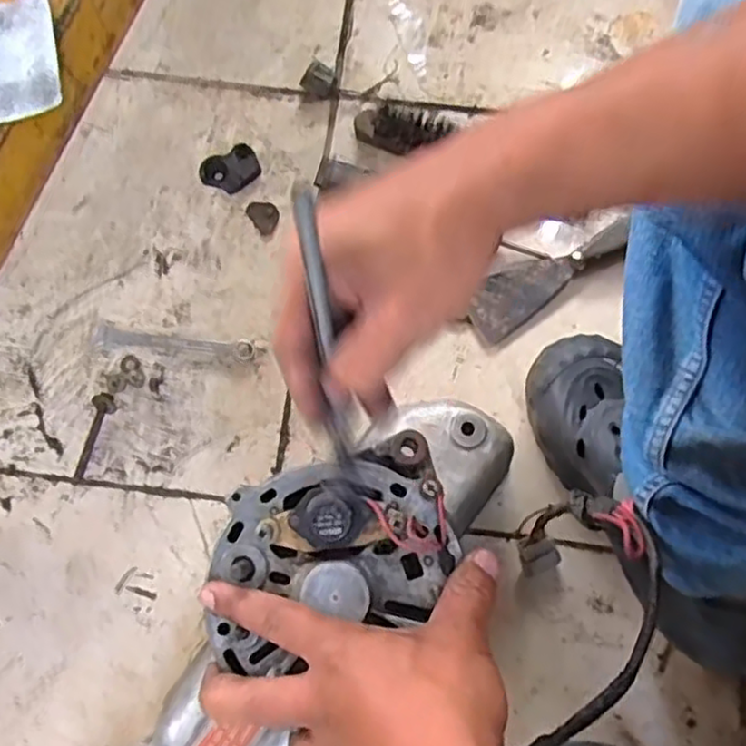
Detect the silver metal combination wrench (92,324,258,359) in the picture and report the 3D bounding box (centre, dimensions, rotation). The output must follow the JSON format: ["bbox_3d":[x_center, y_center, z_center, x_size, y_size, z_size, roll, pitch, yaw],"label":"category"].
[{"bbox_3d":[-0.180,-0.026,0.626,0.142,0.004,0.020,6,76,0],"label":"silver metal combination wrench"}]

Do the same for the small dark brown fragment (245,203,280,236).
[{"bbox_3d":[-0.103,-0.150,0.660,0.025,0.005,0.036,-32,79,-8],"label":"small dark brown fragment"}]

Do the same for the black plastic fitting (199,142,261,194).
[{"bbox_3d":[-0.137,-0.196,0.665,0.055,0.013,0.038,-29,79,-8],"label":"black plastic fitting"}]

